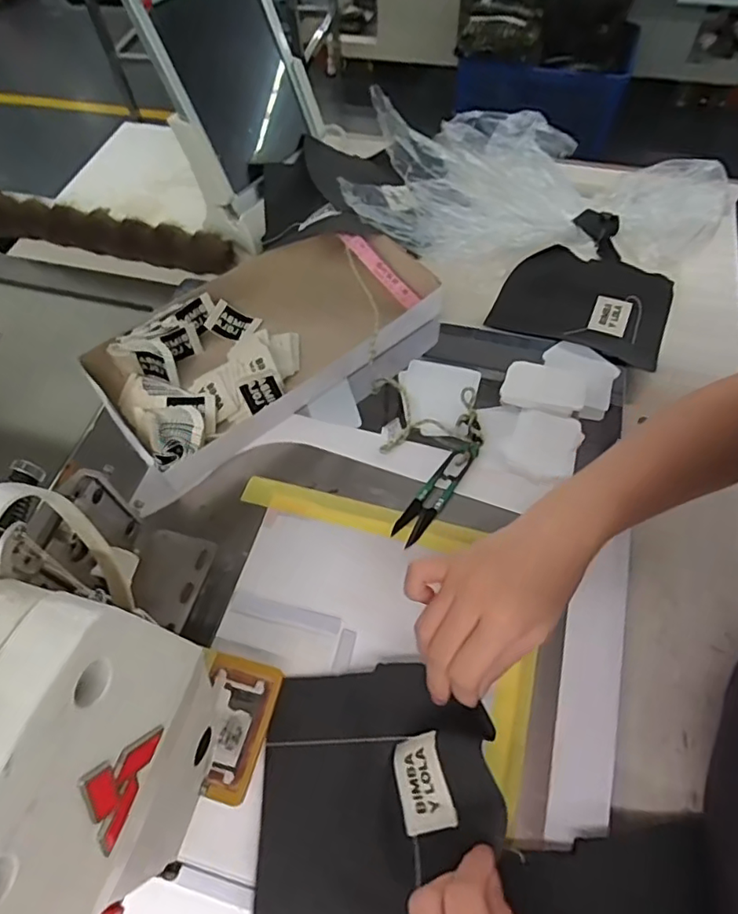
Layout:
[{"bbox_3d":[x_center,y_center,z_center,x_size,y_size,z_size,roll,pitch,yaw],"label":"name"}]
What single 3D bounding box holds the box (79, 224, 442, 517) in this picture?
[{"bbox_3d":[-0.092,-0.109,0.530,0.322,0.049,0.180,-36,64,-18],"label":"box"}]

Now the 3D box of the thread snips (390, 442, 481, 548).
[{"bbox_3d":[0.056,0.026,0.458,0.022,0.007,0.107,30,64,19],"label":"thread snips"}]

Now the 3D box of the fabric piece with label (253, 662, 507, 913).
[{"bbox_3d":[0.006,0.195,0.329,0.139,0.025,0.138,-10,56,18],"label":"fabric piece with label"}]

